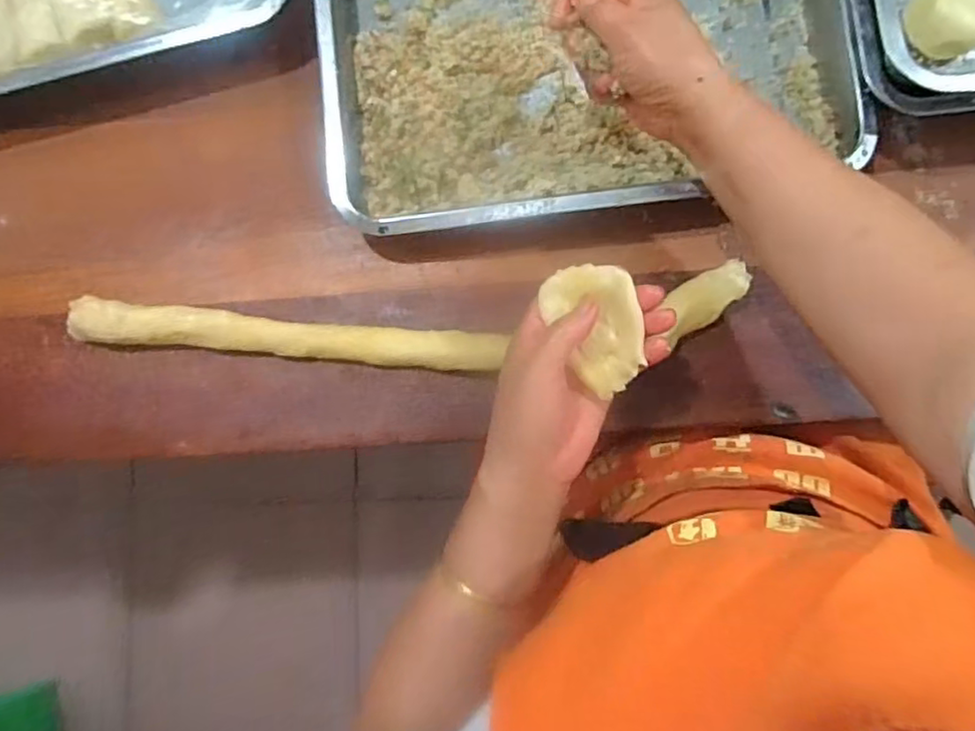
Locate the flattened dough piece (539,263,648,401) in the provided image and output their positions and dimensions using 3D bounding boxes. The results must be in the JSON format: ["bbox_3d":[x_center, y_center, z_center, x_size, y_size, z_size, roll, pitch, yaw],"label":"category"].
[{"bbox_3d":[0.072,-0.027,0.398,0.050,0.008,0.078,-30,95,15],"label":"flattened dough piece"}]

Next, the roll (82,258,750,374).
[{"bbox_3d":[-0.063,-0.028,0.491,0.505,0.028,0.065,-3,82,3],"label":"roll"}]

